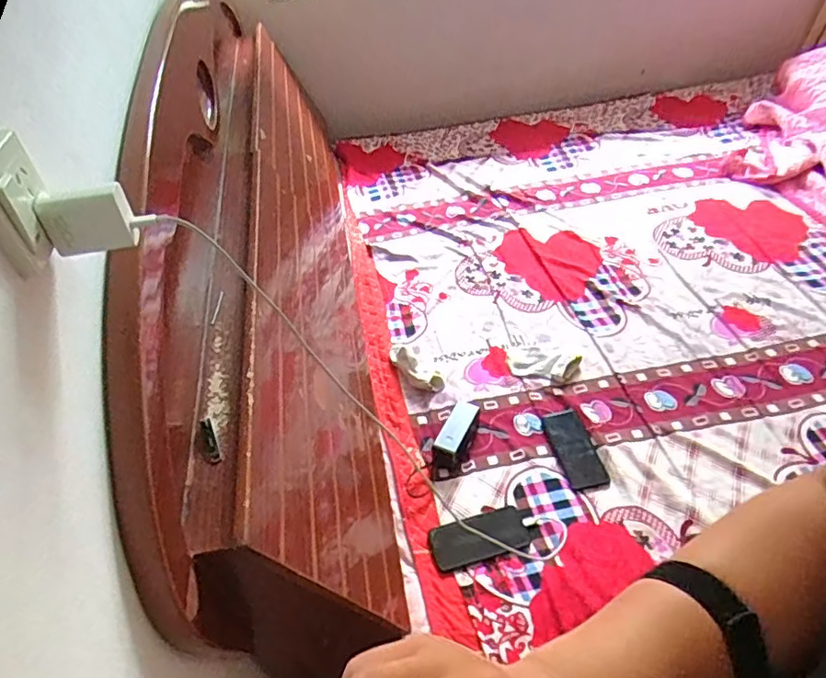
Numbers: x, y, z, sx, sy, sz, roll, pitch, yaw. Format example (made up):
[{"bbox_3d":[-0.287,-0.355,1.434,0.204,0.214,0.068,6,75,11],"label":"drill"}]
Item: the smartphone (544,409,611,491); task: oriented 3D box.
[{"bbox_3d":[0.311,0.210,1.098,0.075,0.008,0.173,-11,46,-8],"label":"smartphone"}]

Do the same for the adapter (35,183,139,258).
[{"bbox_3d":[-0.267,-0.098,0.467,0.063,0.053,0.021,-21,47,-14],"label":"adapter"}]

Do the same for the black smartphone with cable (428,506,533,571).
[{"bbox_3d":[0.115,0.334,0.959,0.171,0.018,0.074,-14,47,-11],"label":"black smartphone with cable"}]

